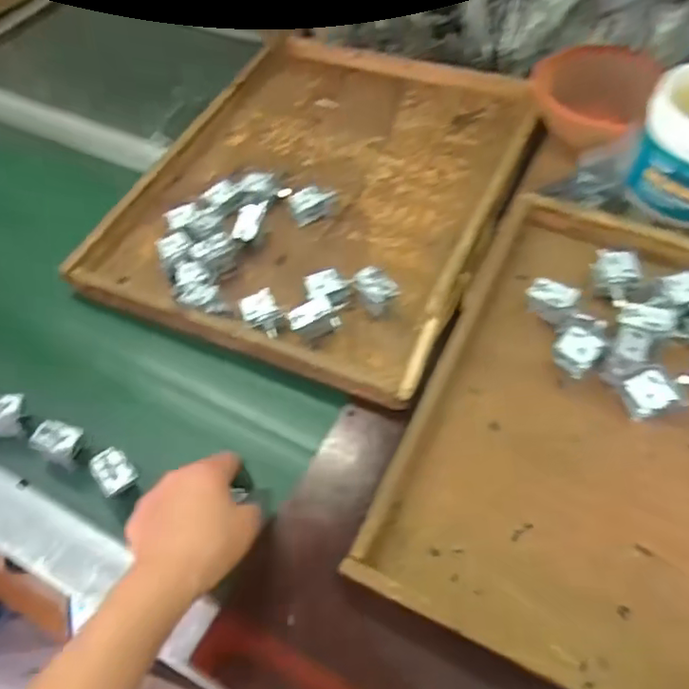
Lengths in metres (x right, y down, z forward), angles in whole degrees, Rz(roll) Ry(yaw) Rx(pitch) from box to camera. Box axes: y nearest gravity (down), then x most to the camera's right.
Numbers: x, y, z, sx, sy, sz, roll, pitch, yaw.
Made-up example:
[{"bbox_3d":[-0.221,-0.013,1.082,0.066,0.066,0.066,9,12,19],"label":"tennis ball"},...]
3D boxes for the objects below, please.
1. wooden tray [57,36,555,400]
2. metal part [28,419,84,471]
[{"bbox_3d":[-0.015,-0.191,0.709,0.399,0.045,0.489,19,59,16],"label":"wooden tray"},{"bbox_3d":[-0.252,0.089,0.534,0.035,0.045,0.033,27,61,20],"label":"metal part"}]

